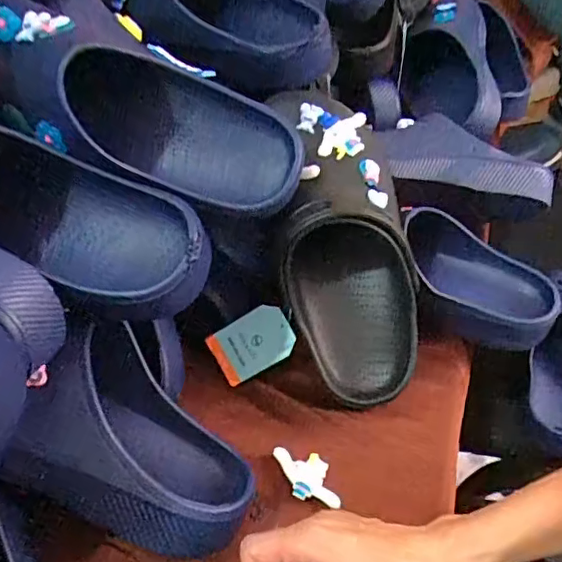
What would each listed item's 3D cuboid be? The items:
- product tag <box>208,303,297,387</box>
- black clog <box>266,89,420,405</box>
[{"bbox_3d":[-0.025,0.055,0.504,0.078,0.004,0.050,-32,84,21],"label":"product tag"},{"bbox_3d":[0.051,-0.033,0.464,0.108,0.262,0.083,-12,4,-7],"label":"black clog"}]

